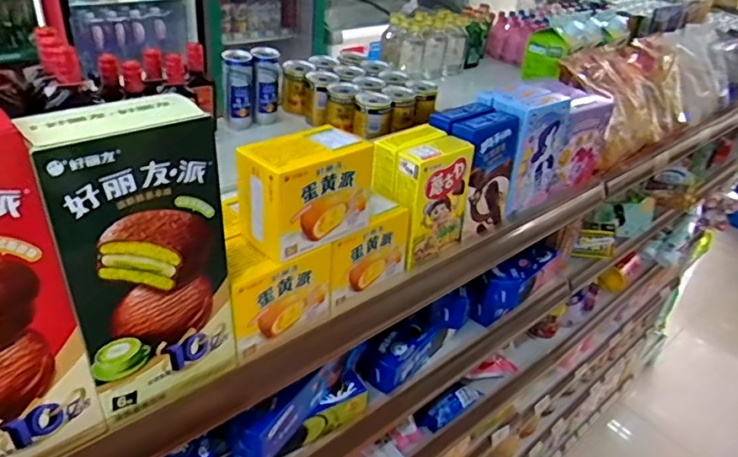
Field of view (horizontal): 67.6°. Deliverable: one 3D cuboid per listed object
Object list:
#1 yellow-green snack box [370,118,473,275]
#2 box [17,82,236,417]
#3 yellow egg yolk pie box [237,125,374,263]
[{"bbox_3d":[0.059,-0.042,0.639,0.095,0.129,0.076,-22,43,-37],"label":"yellow-green snack box"},{"bbox_3d":[-0.165,0.023,0.407,0.116,0.220,0.065,-21,42,-36],"label":"box"},{"bbox_3d":[-0.056,-0.037,0.504,0.120,0.084,0.065,-24,44,-38],"label":"yellow egg yolk pie box"}]

